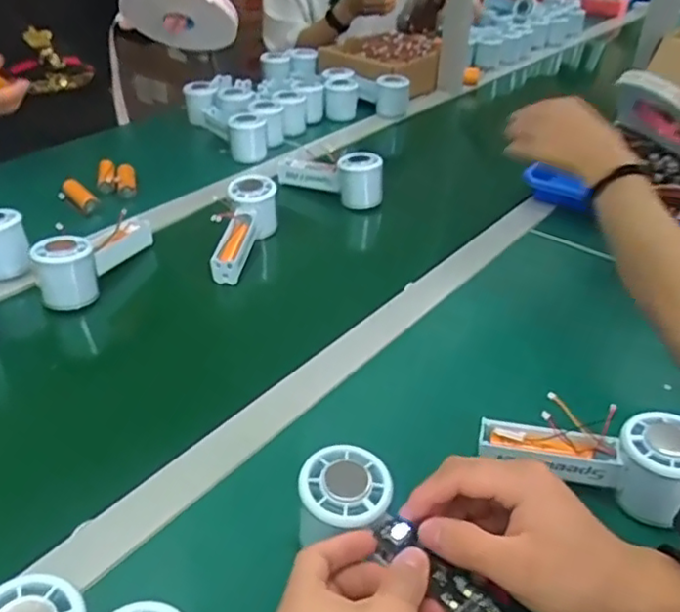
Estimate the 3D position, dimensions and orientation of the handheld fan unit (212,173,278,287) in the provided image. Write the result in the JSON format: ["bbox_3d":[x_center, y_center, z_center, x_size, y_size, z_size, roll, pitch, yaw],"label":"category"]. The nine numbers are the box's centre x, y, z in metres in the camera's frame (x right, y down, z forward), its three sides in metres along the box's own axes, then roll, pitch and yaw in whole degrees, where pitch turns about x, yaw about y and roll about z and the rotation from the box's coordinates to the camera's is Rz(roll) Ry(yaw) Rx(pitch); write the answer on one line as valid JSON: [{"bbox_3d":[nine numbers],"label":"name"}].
[{"bbox_3d":[-0.115,-0.088,0.720,0.051,0.070,0.152,10,50,11],"label":"handheld fan unit"}]

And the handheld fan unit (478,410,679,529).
[{"bbox_3d":[0.178,0.100,0.450,0.144,0.056,0.053,16,38,20],"label":"handheld fan unit"}]

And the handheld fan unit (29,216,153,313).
[{"bbox_3d":[-0.261,-0.060,0.673,0.047,0.064,0.148,9,37,11],"label":"handheld fan unit"}]

